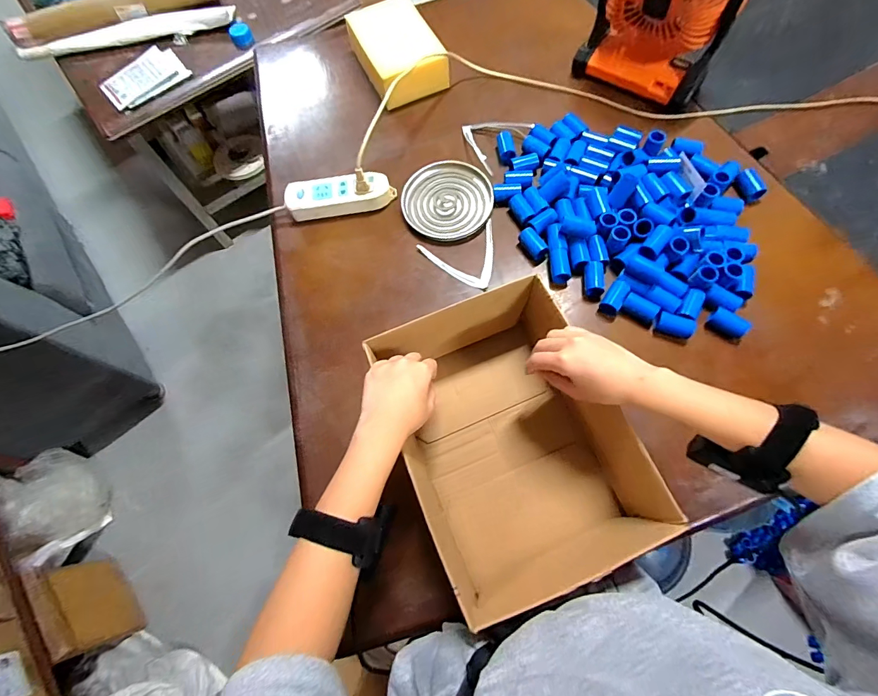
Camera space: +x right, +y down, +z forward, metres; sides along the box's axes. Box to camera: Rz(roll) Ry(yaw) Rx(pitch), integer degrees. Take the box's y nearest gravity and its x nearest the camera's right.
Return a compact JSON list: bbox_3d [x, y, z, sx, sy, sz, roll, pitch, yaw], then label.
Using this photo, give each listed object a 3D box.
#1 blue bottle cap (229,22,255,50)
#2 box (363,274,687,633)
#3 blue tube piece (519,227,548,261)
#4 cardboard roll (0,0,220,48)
[{"bbox_3d":[-0.565,-0.895,1.160,0.058,0.047,0.058,-24,69,-7],"label":"blue bottle cap"},{"bbox_3d":[0.077,0.100,0.459,0.204,0.125,0.313,-23,69,-6],"label":"box"},{"bbox_3d":[0.145,-0.159,0.619,0.025,0.023,0.049,-32,71,-10],"label":"blue tube piece"},{"bbox_3d":[-0.932,-0.974,1.163,0.567,0.066,0.075,-19,69,-5],"label":"cardboard roll"}]

